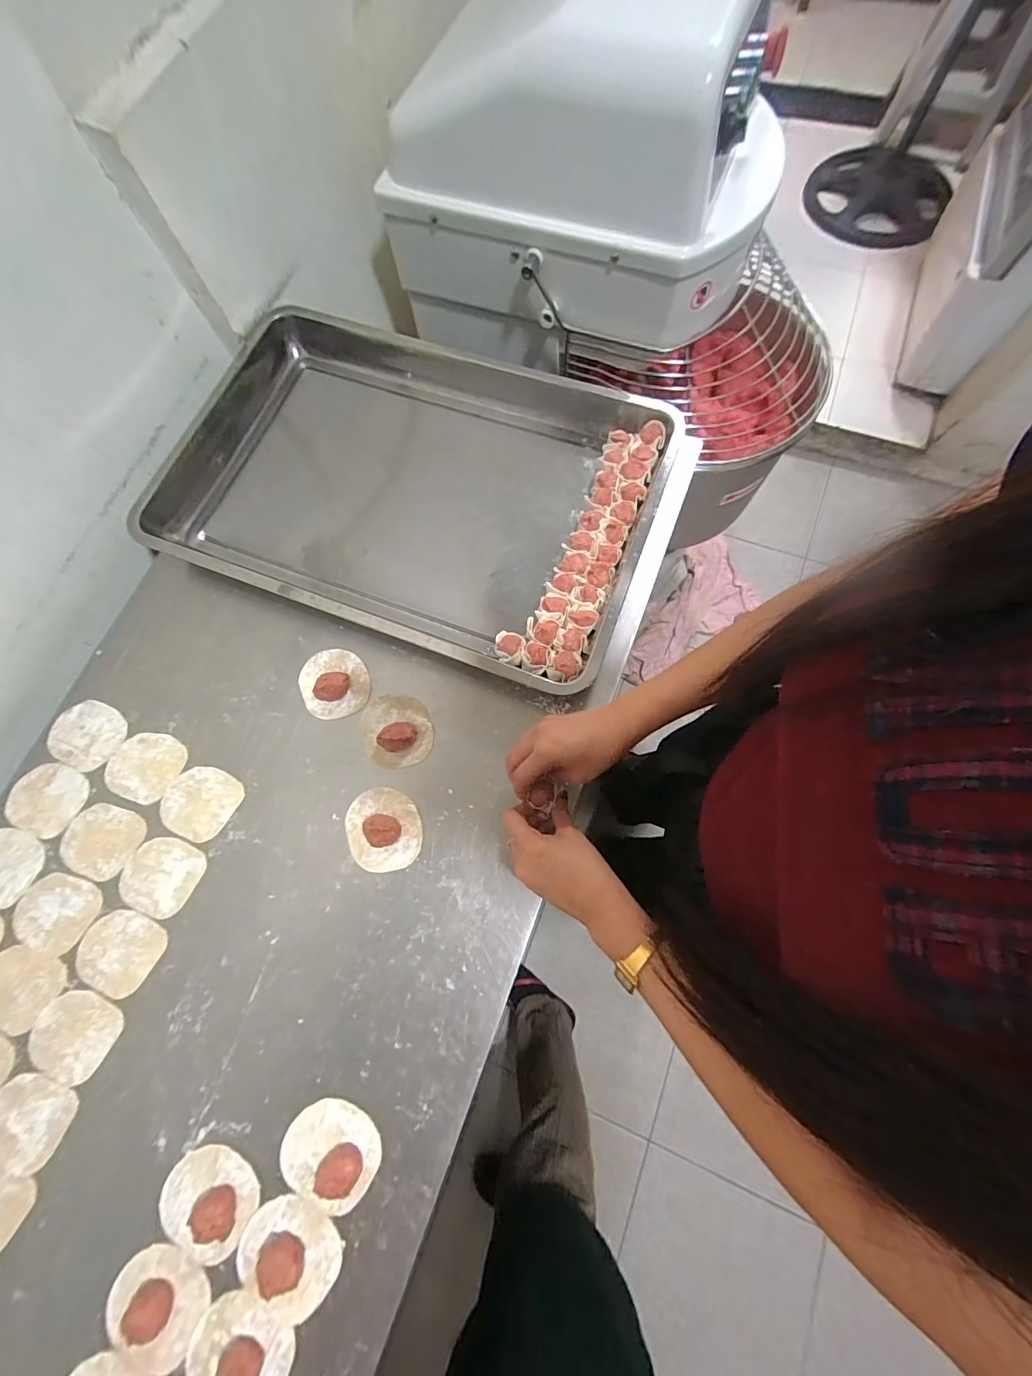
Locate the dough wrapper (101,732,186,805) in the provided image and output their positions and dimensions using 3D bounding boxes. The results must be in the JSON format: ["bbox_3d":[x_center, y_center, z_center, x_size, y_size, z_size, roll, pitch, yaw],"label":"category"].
[{"bbox_3d":[-0.418,0.088,0.516,0.085,0.004,0.074,15,75,6],"label":"dough wrapper"}]

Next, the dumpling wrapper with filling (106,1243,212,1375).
[{"bbox_3d":[-0.304,0.521,0.385,0.079,0.011,0.077,-1,74,2],"label":"dumpling wrapper with filling"}]

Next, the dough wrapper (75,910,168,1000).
[{"bbox_3d":[-0.402,0.267,0.464,0.084,0.004,0.075,22,76,8],"label":"dough wrapper"}]

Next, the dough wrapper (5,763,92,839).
[{"bbox_3d":[-0.525,0.123,0.513,0.087,0.004,0.074,18,75,7],"label":"dough wrapper"}]

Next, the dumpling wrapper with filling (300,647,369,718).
[{"bbox_3d":[-0.211,-0.009,0.525,0.076,0.022,0.082,-1,74,2],"label":"dumpling wrapper with filling"}]

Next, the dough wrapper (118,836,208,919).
[{"bbox_3d":[-0.374,0.196,0.482,0.080,0.004,0.075,-1,74,2],"label":"dough wrapper"}]

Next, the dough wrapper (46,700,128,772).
[{"bbox_3d":[-0.498,0.053,0.530,0.087,0.004,0.074,25,76,9],"label":"dough wrapper"}]

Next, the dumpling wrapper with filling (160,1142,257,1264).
[{"bbox_3d":[-0.273,0.453,0.401,0.081,0.016,0.073,36,78,11],"label":"dumpling wrapper with filling"}]

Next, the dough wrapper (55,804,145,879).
[{"bbox_3d":[-0.451,0.165,0.498,0.085,0.004,0.072,17,75,7],"label":"dough wrapper"}]

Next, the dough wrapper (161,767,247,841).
[{"bbox_3d":[-0.346,0.124,0.502,0.079,0.004,0.077,-1,74,2],"label":"dough wrapper"}]

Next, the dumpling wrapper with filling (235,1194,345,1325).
[{"bbox_3d":[-0.194,0.485,0.387,0.082,0.024,0.078,-1,74,2],"label":"dumpling wrapper with filling"}]

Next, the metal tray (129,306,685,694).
[{"bbox_3d":[-0.132,-0.250,0.575,0.609,0.057,0.383,20,75,8],"label":"metal tray"}]

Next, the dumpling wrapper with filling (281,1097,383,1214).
[{"bbox_3d":[-0.167,0.416,0.404,0.084,0.024,0.073,31,77,10],"label":"dumpling wrapper with filling"}]

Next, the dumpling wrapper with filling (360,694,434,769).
[{"bbox_3d":[-0.134,0.044,0.506,0.075,0.021,0.084,-20,74,-4],"label":"dumpling wrapper with filling"}]

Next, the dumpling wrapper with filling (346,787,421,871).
[{"bbox_3d":[-0.141,0.147,0.477,0.078,0.023,0.082,-1,74,2],"label":"dumpling wrapper with filling"}]

